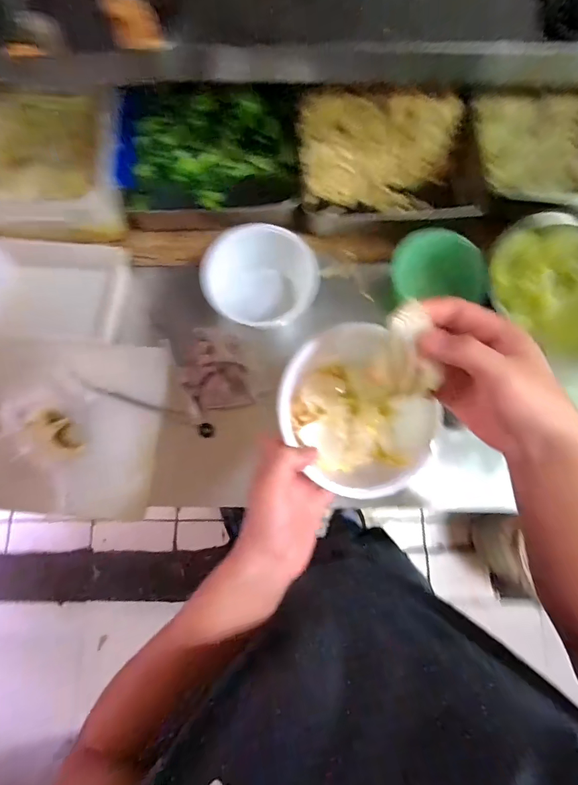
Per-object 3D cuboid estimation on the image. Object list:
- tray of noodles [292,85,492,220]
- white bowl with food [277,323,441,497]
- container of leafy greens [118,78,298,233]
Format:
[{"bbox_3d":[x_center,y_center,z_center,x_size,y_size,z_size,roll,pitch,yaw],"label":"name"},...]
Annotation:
[{"bbox_3d":[0.169,-0.395,0.673,0.293,0.074,0.214,-4,78,-2],"label":"tray of noodles"},{"bbox_3d":[0.076,0.020,0.400,0.156,0.079,0.164,0,78,-1],"label":"white bowl with food"},{"bbox_3d":[-0.129,-0.394,0.661,0.291,0.090,0.239,-4,78,-2],"label":"container of leafy greens"}]

